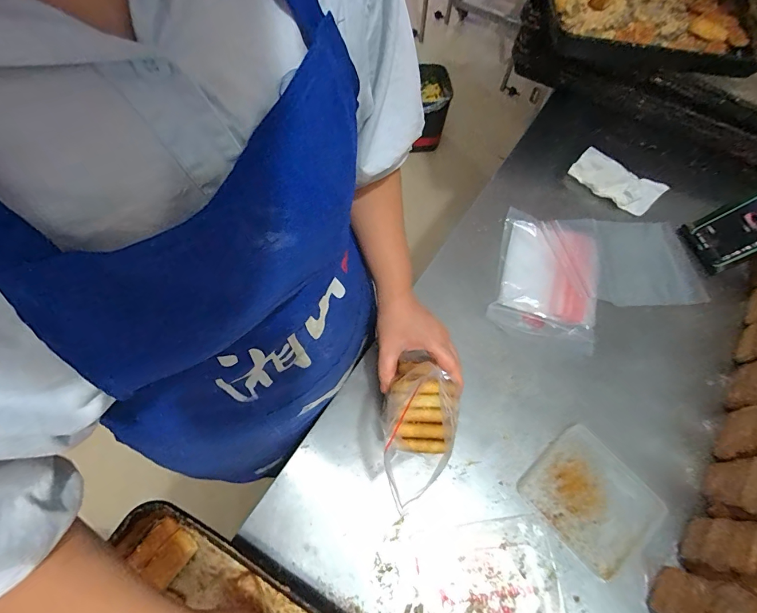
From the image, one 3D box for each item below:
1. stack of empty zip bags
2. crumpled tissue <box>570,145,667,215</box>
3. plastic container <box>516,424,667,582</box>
[{"bbox_3d":[0.274,-0.064,0.617,0.153,0.035,0.239,16,63,7],"label":"stack of empty zip bags"},{"bbox_3d":[0.444,-0.239,0.719,0.100,0.033,0.155,-40,73,-18],"label":"crumpled tissue"},{"bbox_3d":[0.272,0.248,0.494,0.124,0.017,0.150,-38,72,-17],"label":"plastic container"}]

